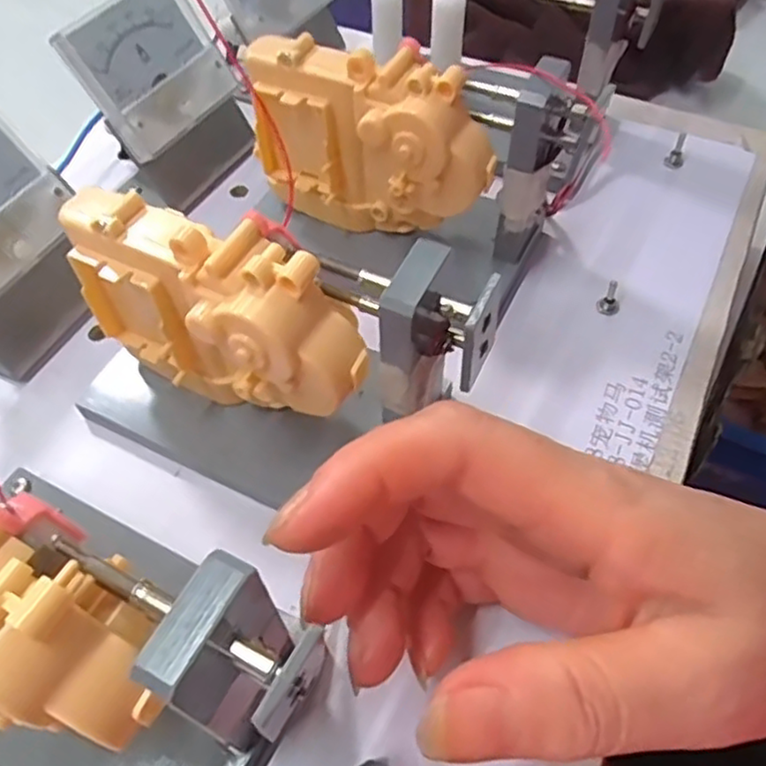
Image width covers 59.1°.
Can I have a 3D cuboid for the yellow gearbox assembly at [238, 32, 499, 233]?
[{"bbox_3d":[-0.005,-0.091,0.263,0.096,0.070,0.033,27,61,19],"label":"yellow gearbox assembly"}]

